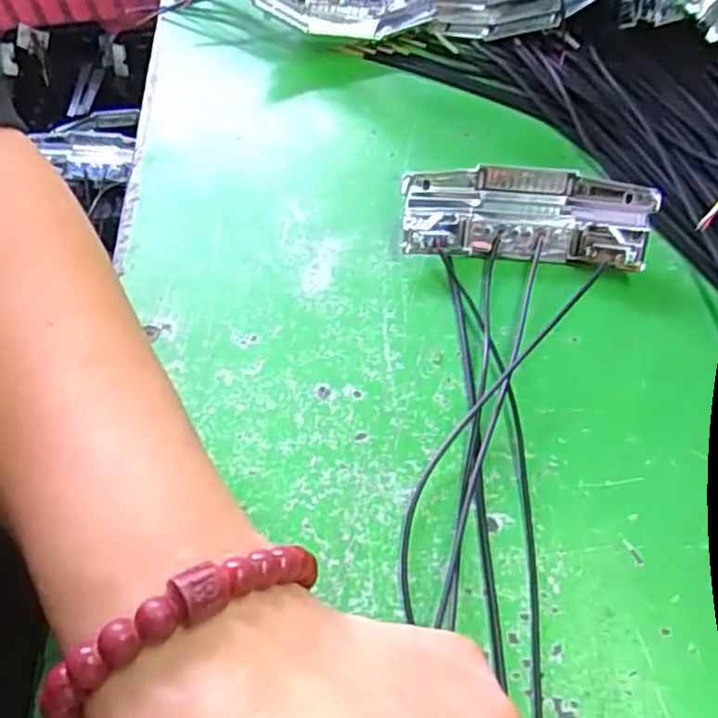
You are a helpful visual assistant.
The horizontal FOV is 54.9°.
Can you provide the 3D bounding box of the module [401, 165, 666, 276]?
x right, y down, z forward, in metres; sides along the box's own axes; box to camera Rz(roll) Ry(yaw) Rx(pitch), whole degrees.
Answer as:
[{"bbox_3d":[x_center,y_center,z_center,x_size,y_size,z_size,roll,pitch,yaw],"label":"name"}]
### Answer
[{"bbox_3d":[0.068,-0.059,0.288,0.097,0.024,0.040,7,55,11],"label":"module"}]

